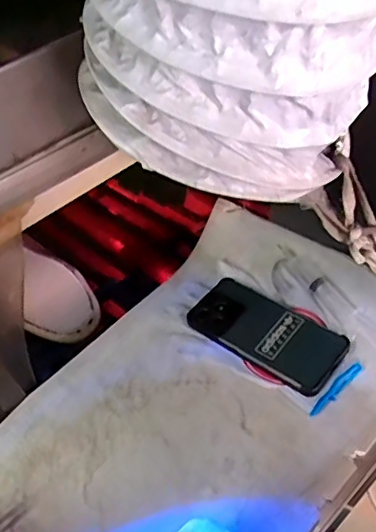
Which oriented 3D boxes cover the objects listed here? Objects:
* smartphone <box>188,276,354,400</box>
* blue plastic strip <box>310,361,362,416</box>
[{"bbox_3d":[0.083,0.069,0.623,0.164,0.012,0.080,31,60,29],"label":"smartphone"},{"bbox_3d":[0.147,0.122,0.579,0.073,0.012,0.011,-37,52,-27],"label":"blue plastic strip"}]

